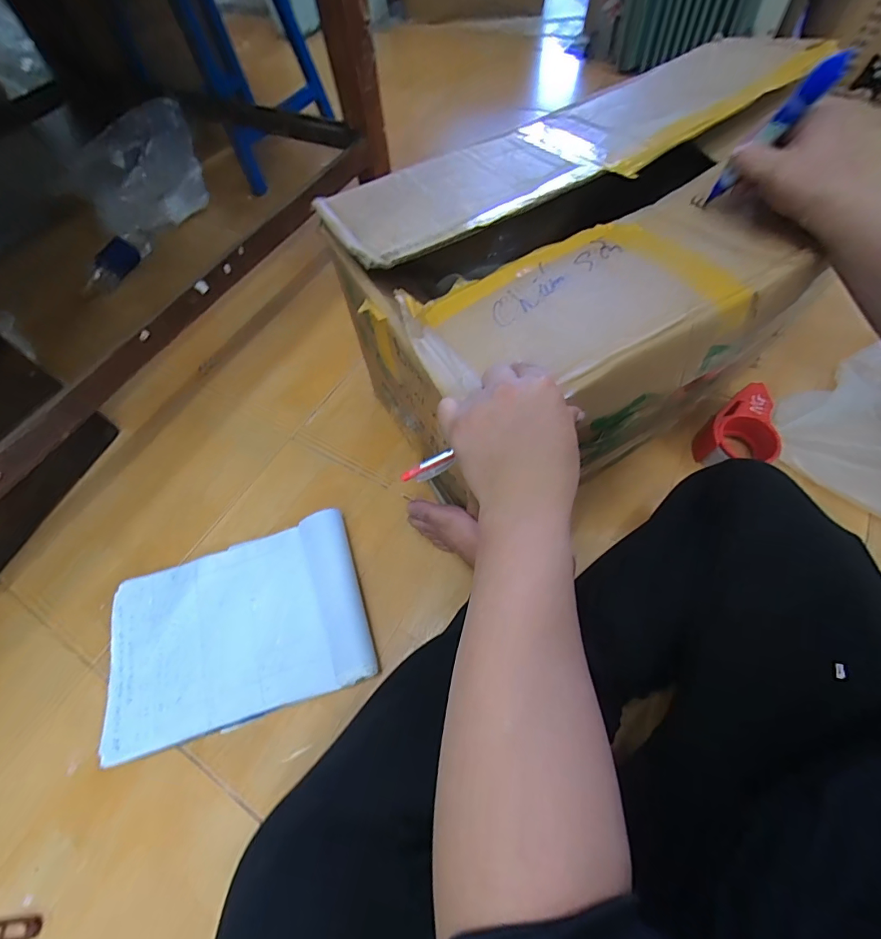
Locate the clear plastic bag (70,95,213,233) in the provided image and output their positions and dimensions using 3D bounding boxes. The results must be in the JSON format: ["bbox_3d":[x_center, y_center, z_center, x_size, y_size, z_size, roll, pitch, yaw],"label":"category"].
[{"bbox_3d":[-0.673,-0.664,0.980,0.266,0.200,0.165,-33,63,-14],"label":"clear plastic bag"}]

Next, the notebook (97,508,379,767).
[{"bbox_3d":[-0.264,0.204,0.555,0.325,0.033,0.219,-18,61,-6],"label":"notebook"}]

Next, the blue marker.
[{"bbox_3d":[0.308,-0.312,0.404,0.022,0.131,0.014,20,61,-13],"label":"blue marker"}]

